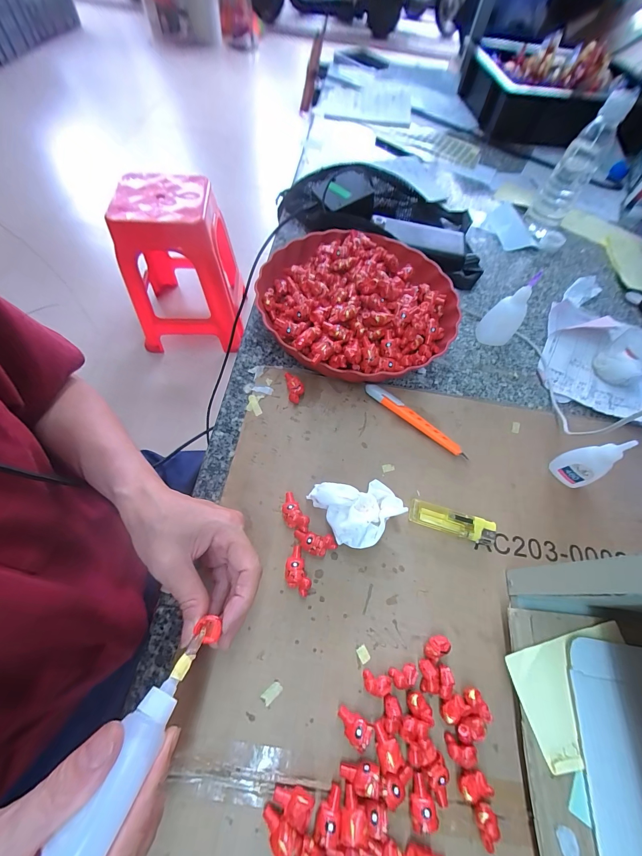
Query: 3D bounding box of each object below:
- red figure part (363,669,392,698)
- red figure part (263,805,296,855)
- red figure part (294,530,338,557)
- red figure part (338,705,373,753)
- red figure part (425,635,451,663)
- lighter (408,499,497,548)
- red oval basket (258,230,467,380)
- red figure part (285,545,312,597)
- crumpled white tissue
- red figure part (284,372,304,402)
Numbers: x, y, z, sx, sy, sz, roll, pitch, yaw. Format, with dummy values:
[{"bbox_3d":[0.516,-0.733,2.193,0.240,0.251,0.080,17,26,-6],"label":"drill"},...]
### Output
[{"bbox_3d":[0.042,0.192,0.238,0.021,0.011,0.013,16,62,4],"label":"red figure part"},{"bbox_3d":[-0.025,0.250,0.198,0.015,0.012,0.024,-30,68,-19],"label":"red figure part"},{"bbox_3d":[-0.005,0.104,0.281,0.038,0.013,0.018,10,62,1],"label":"red figure part"},{"bbox_3d":[0.022,0.211,0.224,0.024,0.013,0.015,35,65,13],"label":"red figure part"},{"bbox_3d":[0.092,0.175,0.253,0.020,0.013,0.015,-29,68,-18],"label":"red figure part"},{"bbox_3d":[0.124,0.090,0.302,0.079,0.010,0.022,17,62,4],"label":"lighter"},{"bbox_3d":[0.049,-0.157,0.401,0.243,0.067,0.237,-23,66,-16],"label":"red oval basket"},{"bbox_3d":[-0.021,0.122,0.269,0.019,0.016,0.038,-16,65,-13],"label":"red figure part"},{"bbox_3d":[0.034,0.072,0.291,0.065,0.030,0.065,-29,68,-18],"label":"crumpled white tissue"},{"bbox_3d":[-0.029,-0.046,0.356,0.018,0.016,0.039,-8,63,-9],"label":"red figure part"}]

